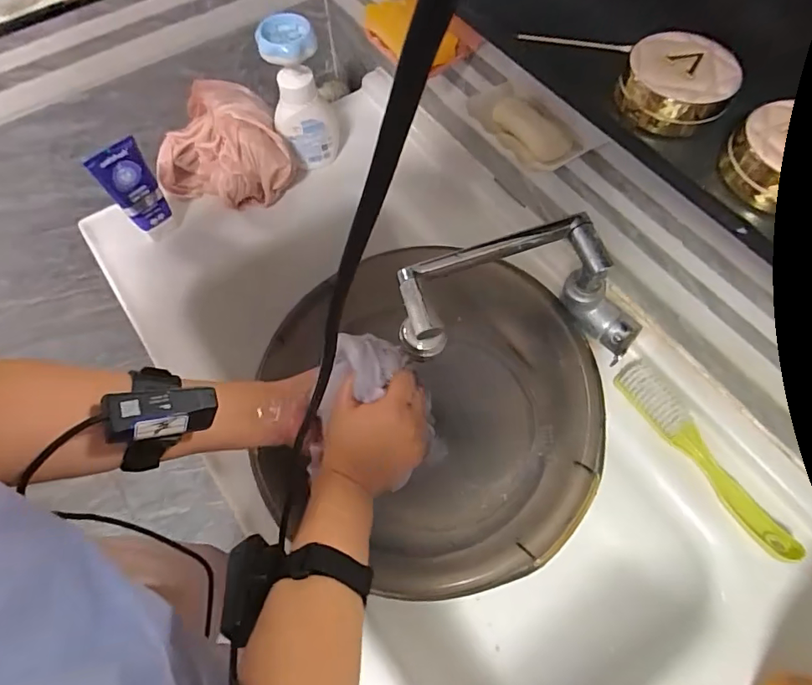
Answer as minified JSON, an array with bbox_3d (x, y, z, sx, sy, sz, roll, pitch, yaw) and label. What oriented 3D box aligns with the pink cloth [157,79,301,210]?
[{"bbox_3d":[-0.249,-0.261,0.652,0.178,0.091,0.152,-18,65,-9],"label":"pink cloth"}]

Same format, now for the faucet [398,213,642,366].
[{"bbox_3d":[0.117,-0.046,0.482,0.244,0.103,0.100,-3,63,-2],"label":"faucet"}]

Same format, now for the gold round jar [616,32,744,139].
[{"bbox_3d":[0.187,-0.179,0.333,0.070,0.031,0.065,0,63,0],"label":"gold round jar"}]

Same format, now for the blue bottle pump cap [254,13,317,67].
[{"bbox_3d":[-0.144,-0.361,0.575,0.068,0.033,0.055,-18,65,-9],"label":"blue bottle pump cap"}]

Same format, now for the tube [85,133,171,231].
[{"bbox_3d":[-0.327,-0.180,0.591,0.055,0.135,0.019,-35,68,-16],"label":"tube"}]

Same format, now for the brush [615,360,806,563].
[{"bbox_3d":[0.314,0.119,0.512,0.037,0.024,0.230,-30,67,-14],"label":"brush"}]

